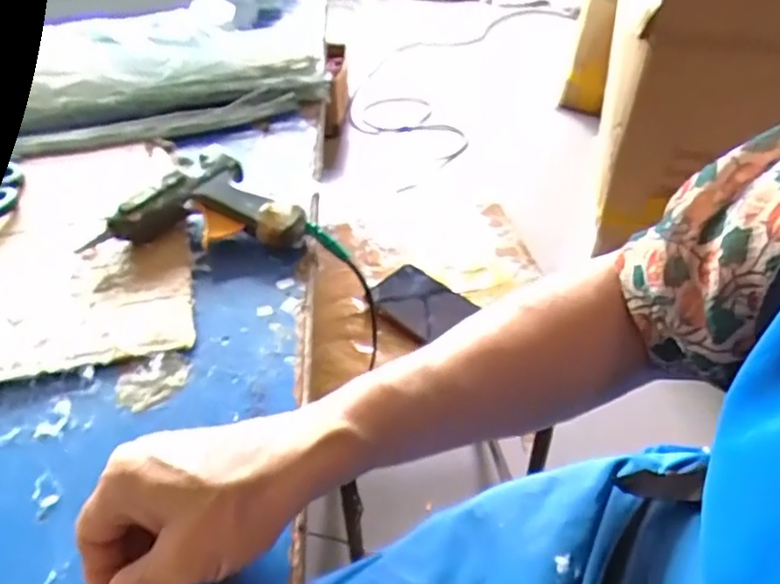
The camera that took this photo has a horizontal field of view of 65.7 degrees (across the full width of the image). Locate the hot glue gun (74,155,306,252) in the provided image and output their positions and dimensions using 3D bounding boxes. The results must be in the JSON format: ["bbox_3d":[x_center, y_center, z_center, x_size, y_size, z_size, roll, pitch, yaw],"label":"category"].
[{"bbox_3d":[-0.141,-0.069,0.463,0.148,0.034,0.079,-1,44,-1],"label":"hot glue gun"}]

